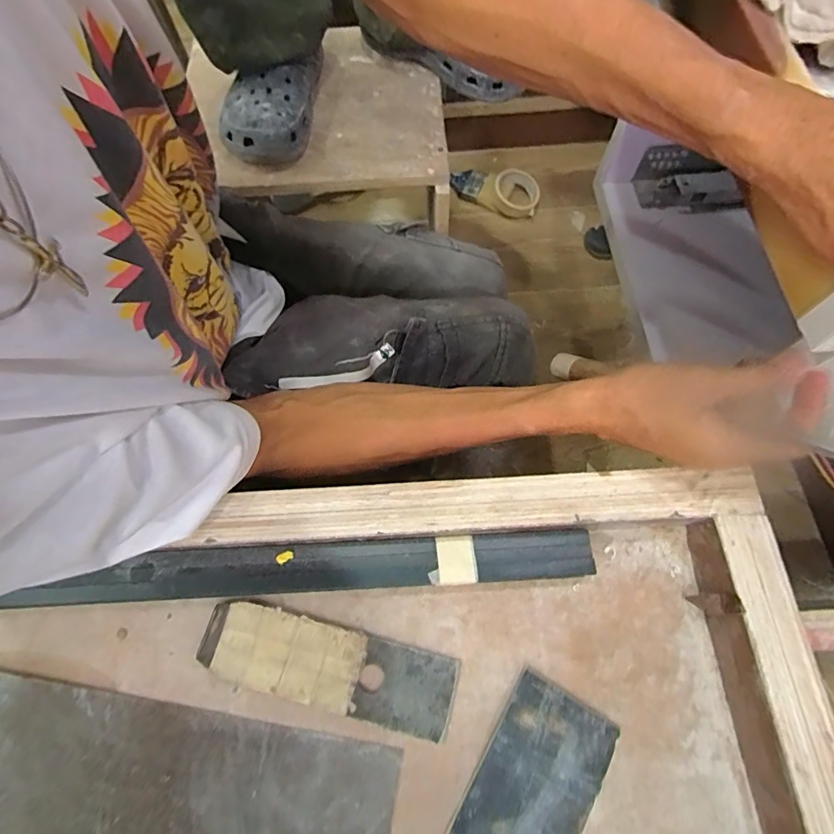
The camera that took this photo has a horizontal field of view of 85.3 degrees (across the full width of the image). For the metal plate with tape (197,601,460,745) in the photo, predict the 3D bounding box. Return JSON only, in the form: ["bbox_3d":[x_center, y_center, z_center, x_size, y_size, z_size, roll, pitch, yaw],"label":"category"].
[{"bbox_3d":[-0.062,0.171,0.311,0.173,0.012,0.049,12,69,7],"label":"metal plate with tape"}]

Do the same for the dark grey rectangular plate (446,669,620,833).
[{"bbox_3d":[0.073,0.233,0.284,0.069,0.006,0.113,31,72,9],"label":"dark grey rectangular plate"}]

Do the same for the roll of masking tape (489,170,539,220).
[{"bbox_3d":[0.198,-0.455,0.925,0.101,0.031,0.092,-1,68,2],"label":"roll of masking tape"}]

